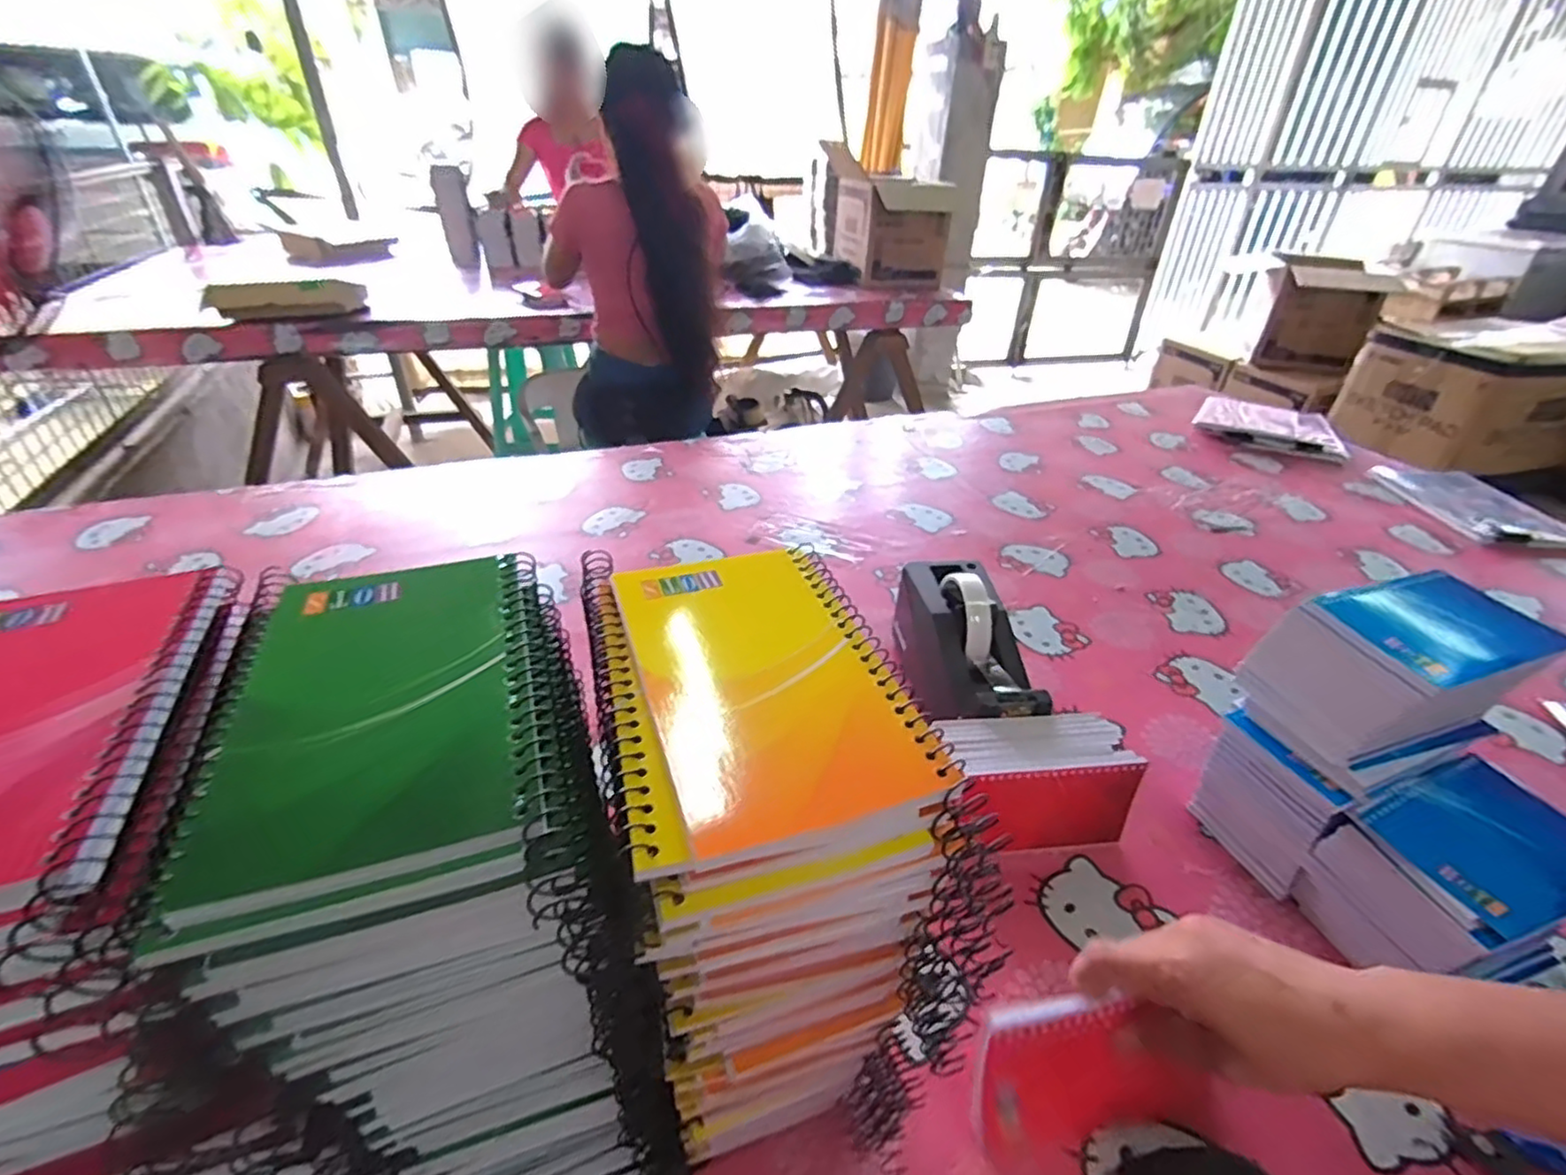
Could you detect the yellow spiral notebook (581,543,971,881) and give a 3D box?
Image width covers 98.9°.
[{"bbox_3d":[-0.013,0.027,0.230,0.098,0.008,0.128,-10,37,-17],"label":"yellow spiral notebook"}]

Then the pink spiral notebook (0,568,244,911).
[{"bbox_3d":[-0.221,0.038,0.188,0.086,0.013,0.133,-10,37,-17],"label":"pink spiral notebook"}]

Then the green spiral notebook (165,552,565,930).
[{"bbox_3d":[-0.117,0.029,0.208,0.085,0.009,0.131,-11,37,-19],"label":"green spiral notebook"}]

